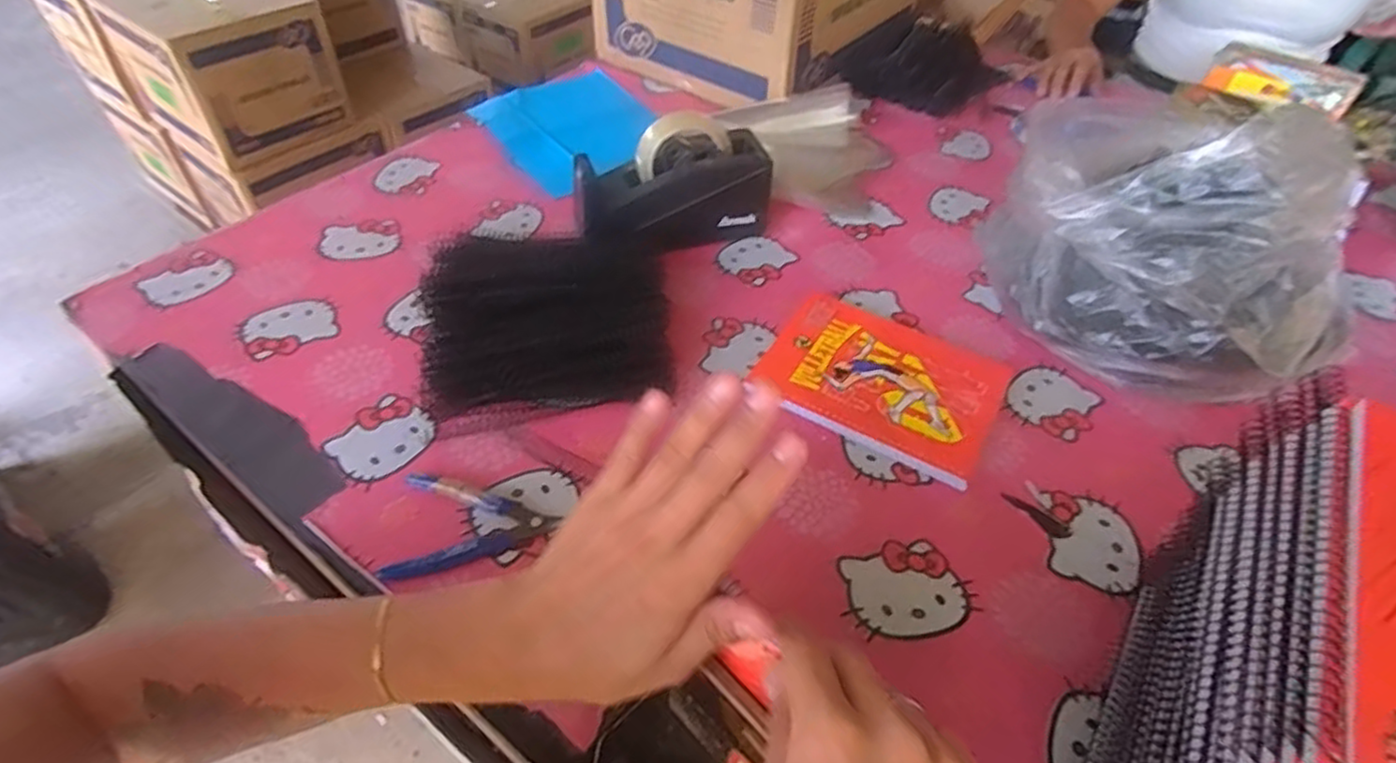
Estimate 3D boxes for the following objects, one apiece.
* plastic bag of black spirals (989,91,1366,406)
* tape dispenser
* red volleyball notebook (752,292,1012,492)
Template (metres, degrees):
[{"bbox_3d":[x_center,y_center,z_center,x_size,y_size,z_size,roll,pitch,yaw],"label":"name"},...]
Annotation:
[{"bbox_3d":[0.428,-0.145,0.639,0.269,0.205,0.283,16,49,12],"label":"plastic bag of black spirals"},{"bbox_3d":[-0.029,-0.198,0.720,0.201,0.118,0.085,-17,49,-19],"label":"tape dispenser"},{"bbox_3d":[0.164,-0.002,0.615,0.196,0.015,0.152,25,49,20],"label":"red volleyball notebook"}]

